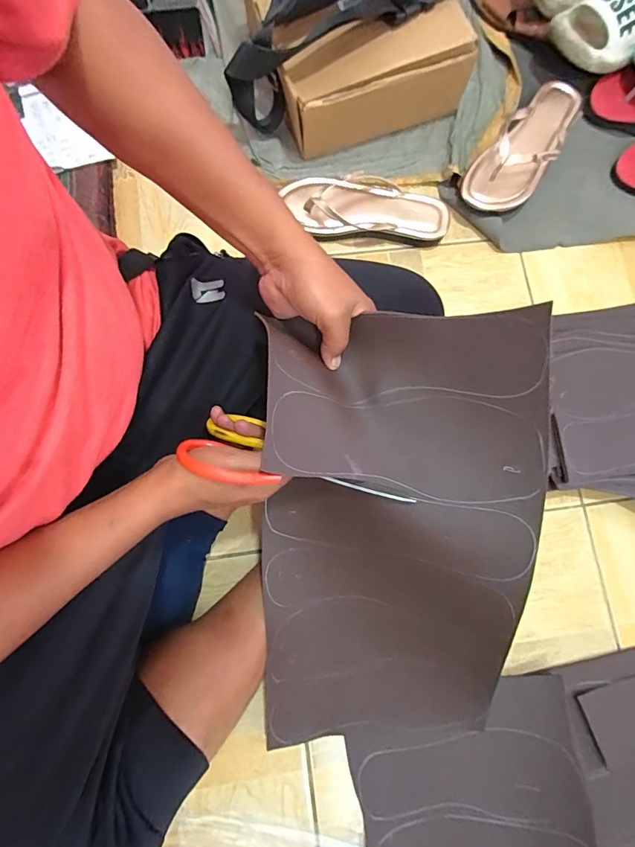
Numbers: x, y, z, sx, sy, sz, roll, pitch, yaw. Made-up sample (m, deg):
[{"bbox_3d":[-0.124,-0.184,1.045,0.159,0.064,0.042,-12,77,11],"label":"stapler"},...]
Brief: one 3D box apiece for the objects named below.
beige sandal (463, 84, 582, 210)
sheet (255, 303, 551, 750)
[{"bbox_3d":[0.308,-0.407,0.633,0.091,0.059,0.249,37,81,5],"label":"beige sandal"},{"bbox_3d":[0.067,0.142,0.408,0.239,0.072,0.468,2,111,9],"label":"sheet"}]

